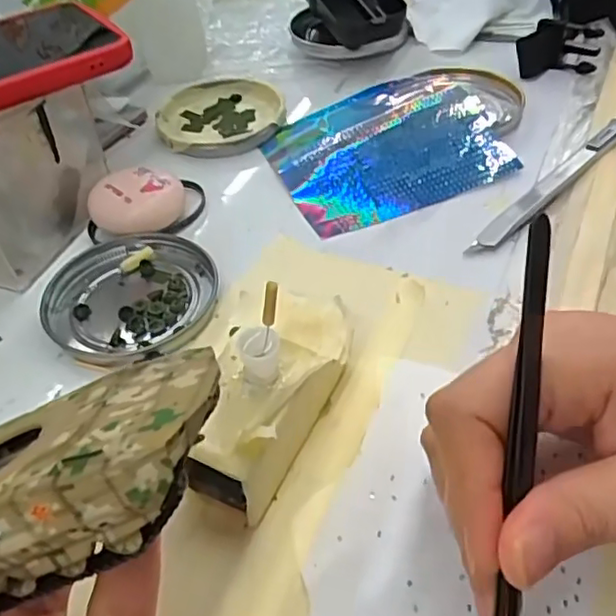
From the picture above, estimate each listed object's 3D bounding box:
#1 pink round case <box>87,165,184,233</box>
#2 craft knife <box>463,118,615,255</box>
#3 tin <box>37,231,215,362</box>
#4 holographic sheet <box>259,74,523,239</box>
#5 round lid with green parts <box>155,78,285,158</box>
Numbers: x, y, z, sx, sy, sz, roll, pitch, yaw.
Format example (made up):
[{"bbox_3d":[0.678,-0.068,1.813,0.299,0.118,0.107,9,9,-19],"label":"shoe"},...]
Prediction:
[{"bbox_3d":[-0.088,-0.054,0.333,0.047,0.023,0.035,-22,48,-15],"label":"pink round case"},{"bbox_3d":[0.129,-0.065,0.334,0.134,0.010,0.013,-36,53,-26],"label":"craft knife"},{"bbox_3d":[-0.084,-0.007,0.300,0.078,0.008,0.075,4,47,9],"label":"tin"},{"bbox_3d":[0.044,-0.098,0.371,0.126,0.015,0.110,-19,48,-13],"label":"holographic sheet"},{"bbox_3d":[-0.056,-0.126,0.411,0.078,0.009,0.082,-3,46,3],"label":"round lid with green parts"}]

